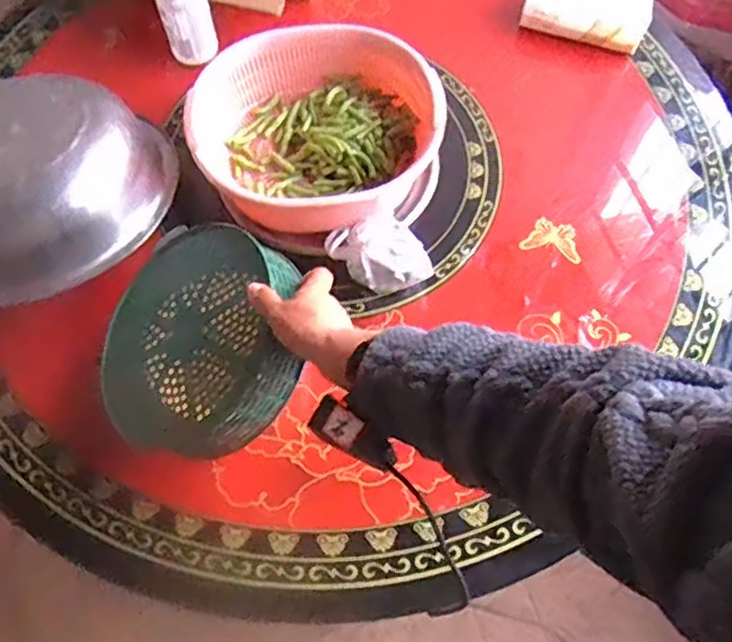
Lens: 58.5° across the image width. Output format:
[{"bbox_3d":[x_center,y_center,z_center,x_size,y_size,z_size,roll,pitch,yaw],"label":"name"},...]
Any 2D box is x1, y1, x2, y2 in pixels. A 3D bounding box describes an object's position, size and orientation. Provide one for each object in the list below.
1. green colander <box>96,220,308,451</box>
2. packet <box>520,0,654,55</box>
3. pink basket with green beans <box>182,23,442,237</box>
[{"bbox_3d":[-0.172,0.022,0.698,0.241,0.080,0.241,-11,69,30],"label":"green colander"},{"bbox_3d":[0.323,-0.459,0.954,0.175,0.060,0.090,21,68,8],"label":"packet"},{"bbox_3d":[-0.062,-0.246,0.840,0.294,0.108,0.240,1,66,0],"label":"pink basket with green beans"}]

